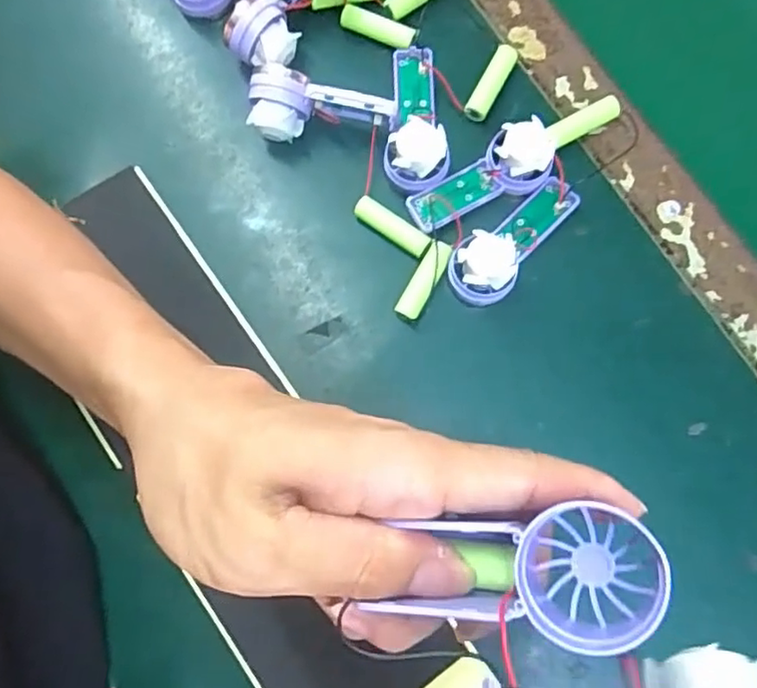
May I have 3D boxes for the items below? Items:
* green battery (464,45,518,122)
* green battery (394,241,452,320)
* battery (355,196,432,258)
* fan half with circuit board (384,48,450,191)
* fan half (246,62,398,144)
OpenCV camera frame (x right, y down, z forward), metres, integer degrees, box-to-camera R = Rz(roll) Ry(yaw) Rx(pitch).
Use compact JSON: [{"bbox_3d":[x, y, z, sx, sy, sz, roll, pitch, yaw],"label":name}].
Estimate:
[{"bbox_3d":[0.071,-0.165,0.399,0.014,0.011,0.050,27,80,7],"label":"green battery"},{"bbox_3d":[0.026,-0.037,0.379,0.015,0.013,0.049,25,80,7],"label":"green battery"},{"bbox_3d":[0.008,-0.071,0.388,0.051,0.011,0.014,35,81,8],"label":"battery"},{"bbox_3d":[0.022,-0.141,0.388,0.037,0.030,0.094,-3,78,1],"label":"fan half with circuit board"},{"bbox_3d":[-0.036,-0.138,0.389,0.086,0.041,0.033,19,79,6],"label":"fan half"}]

